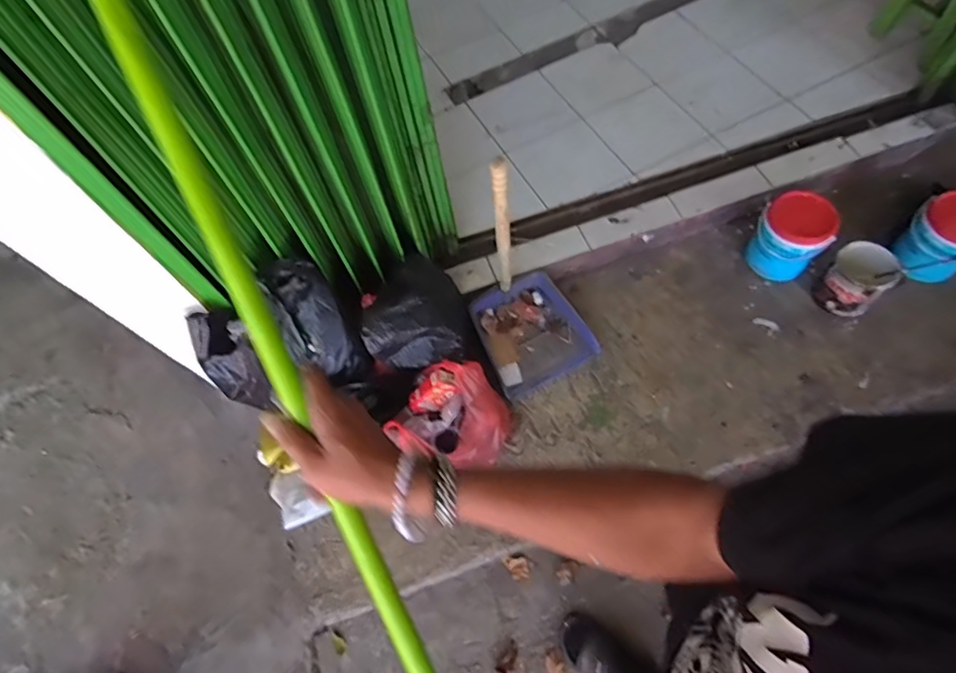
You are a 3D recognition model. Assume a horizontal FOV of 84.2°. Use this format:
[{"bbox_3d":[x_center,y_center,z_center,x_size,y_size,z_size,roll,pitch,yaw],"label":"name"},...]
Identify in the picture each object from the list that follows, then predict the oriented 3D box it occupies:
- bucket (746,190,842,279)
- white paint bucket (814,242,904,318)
[{"bbox_3d":[0.891,-0.286,1.531,0.180,0.207,0.187,-3,63,5],"label":"bucket"},{"bbox_3d":[1.034,-0.157,1.453,0.155,0.142,0.142,38,76,15],"label":"white paint bucket"}]

